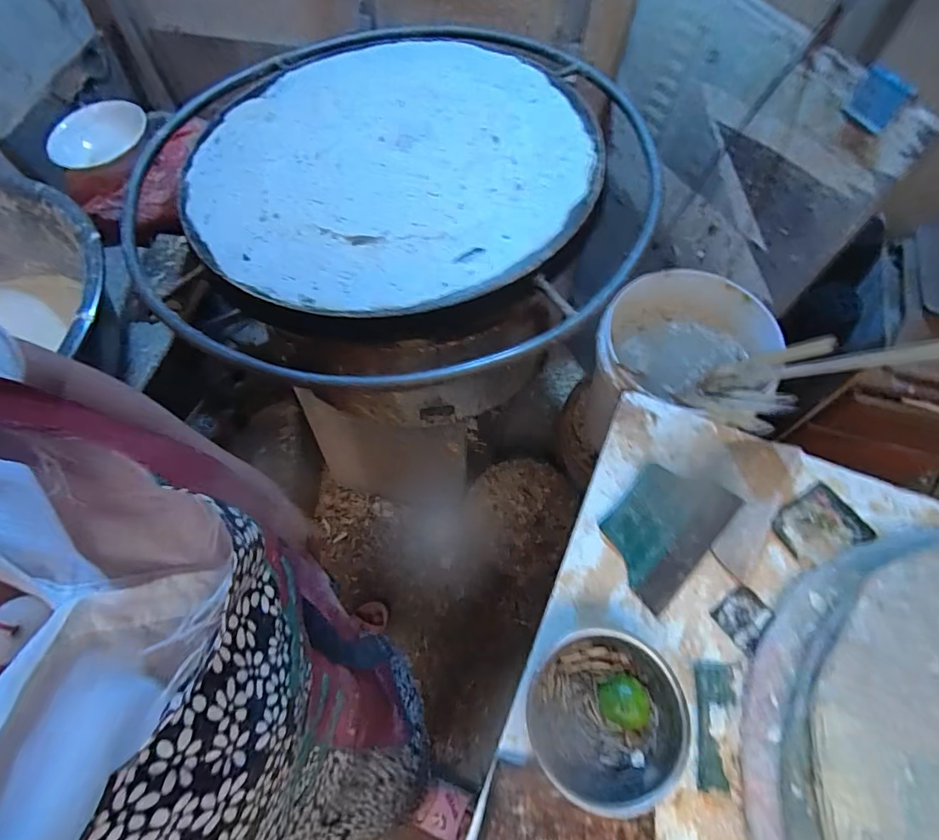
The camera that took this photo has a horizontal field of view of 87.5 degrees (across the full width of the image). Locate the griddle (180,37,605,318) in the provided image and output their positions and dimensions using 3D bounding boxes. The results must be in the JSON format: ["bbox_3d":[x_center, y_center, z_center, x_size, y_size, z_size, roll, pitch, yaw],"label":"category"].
[{"bbox_3d":[-0.119,-0.426,0.773,0.604,0.035,0.641,-1,63,2],"label":"griddle"}]

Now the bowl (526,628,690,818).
[{"bbox_3d":[0.148,0.326,0.539,0.158,0.054,0.170,-1,63,2],"label":"bowl"}]

